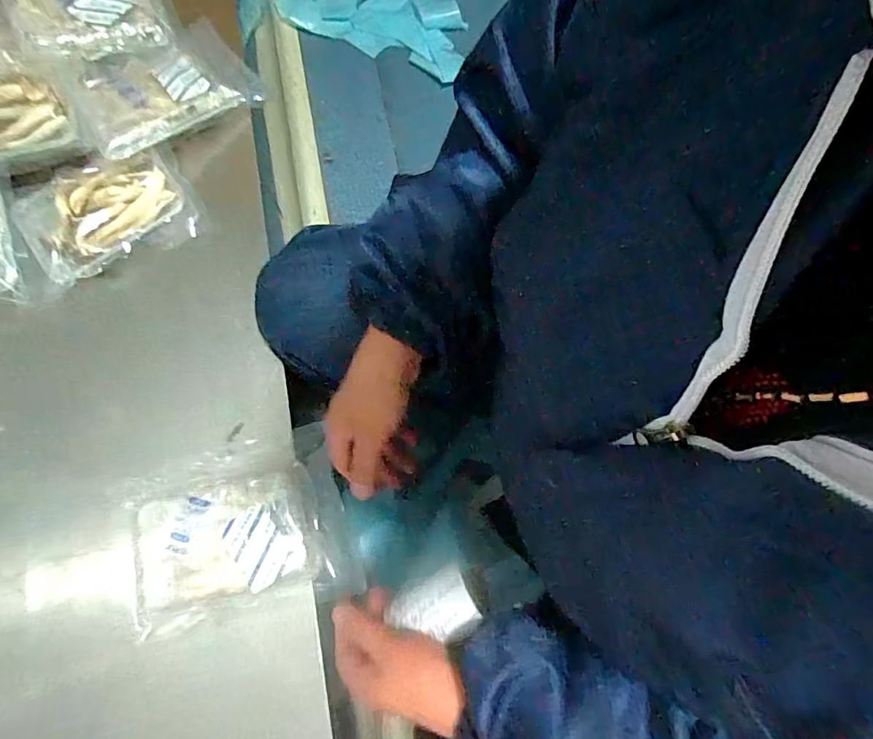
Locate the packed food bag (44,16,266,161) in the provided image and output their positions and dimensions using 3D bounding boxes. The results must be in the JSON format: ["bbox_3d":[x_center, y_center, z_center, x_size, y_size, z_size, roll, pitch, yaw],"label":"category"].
[{"bbox_3d":[-0.320,-0.333,0.575,0.190,0.044,0.158,-34,77,-8],"label":"packed food bag"}]

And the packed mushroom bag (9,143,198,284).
[{"bbox_3d":[-0.365,-0.171,0.547,0.169,0.027,0.114,-25,76,-6],"label":"packed mushroom bag"}]

